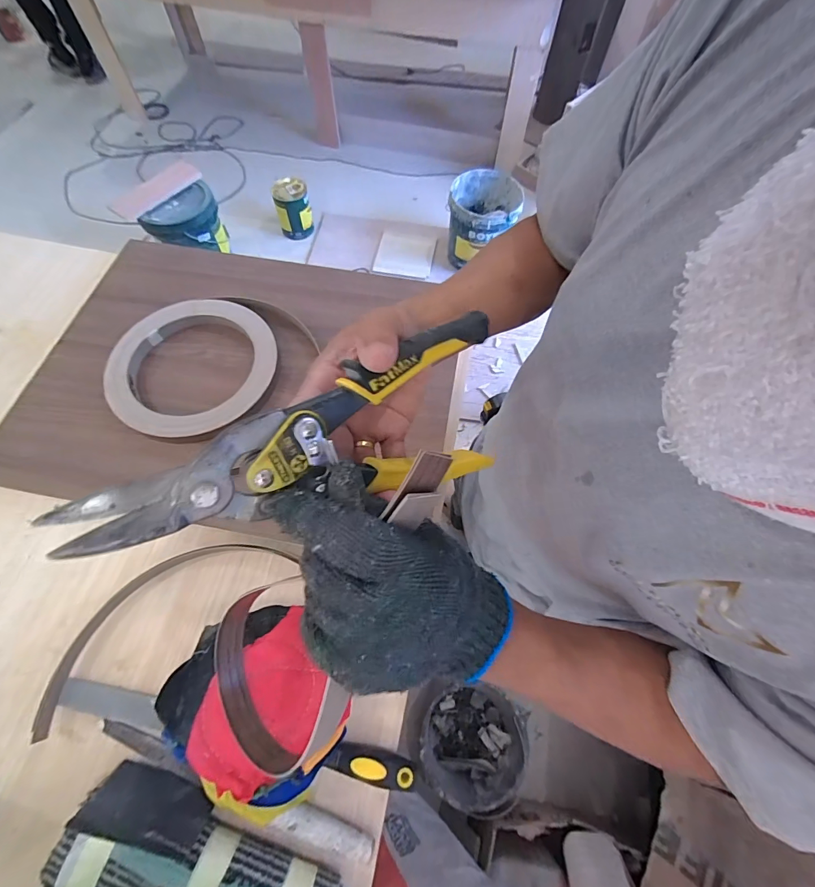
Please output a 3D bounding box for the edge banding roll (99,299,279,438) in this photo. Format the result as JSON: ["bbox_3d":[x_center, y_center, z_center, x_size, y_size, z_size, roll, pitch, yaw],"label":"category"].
[{"bbox_3d":[-0.309,-0.116,0.579,0.225,0.033,0.233,1,65,-2],"label":"edge banding roll"}]

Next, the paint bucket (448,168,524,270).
[{"bbox_3d":[0.314,-0.939,1.673,0.282,0.303,0.282,1,65,-2],"label":"paint bucket"}]

